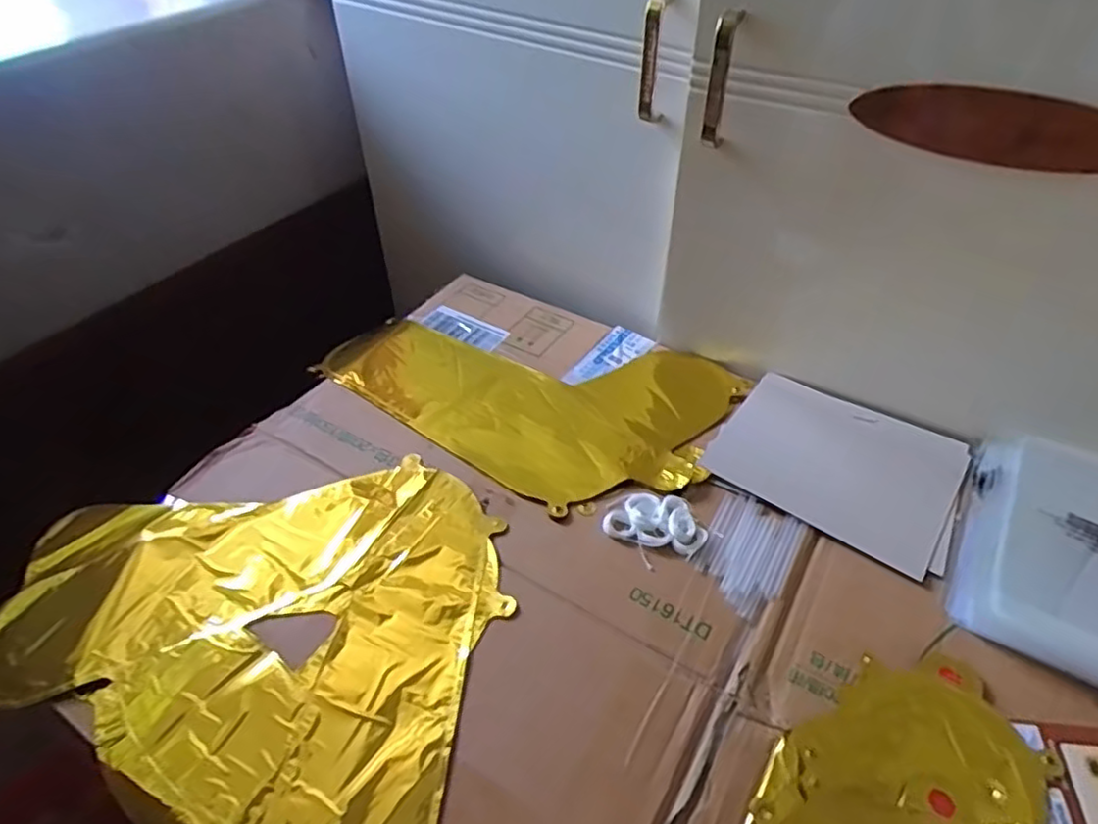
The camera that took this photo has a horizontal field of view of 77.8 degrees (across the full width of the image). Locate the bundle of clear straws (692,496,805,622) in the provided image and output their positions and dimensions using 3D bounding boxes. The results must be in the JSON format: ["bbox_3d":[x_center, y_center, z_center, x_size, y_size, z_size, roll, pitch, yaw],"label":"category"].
[{"bbox_3d":[0.158,0.110,0.538,0.067,0.006,0.104,22,48,22],"label":"bundle of clear straws"}]

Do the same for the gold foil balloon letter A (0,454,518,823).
[{"bbox_3d":[-0.226,0.149,0.513,0.370,0.025,0.284,10,45,11],"label":"gold foil balloon letter A"}]

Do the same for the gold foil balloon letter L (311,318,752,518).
[{"bbox_3d":[-0.023,-0.039,0.691,0.395,0.007,0.243,27,51,26],"label":"gold foil balloon letter L"}]

